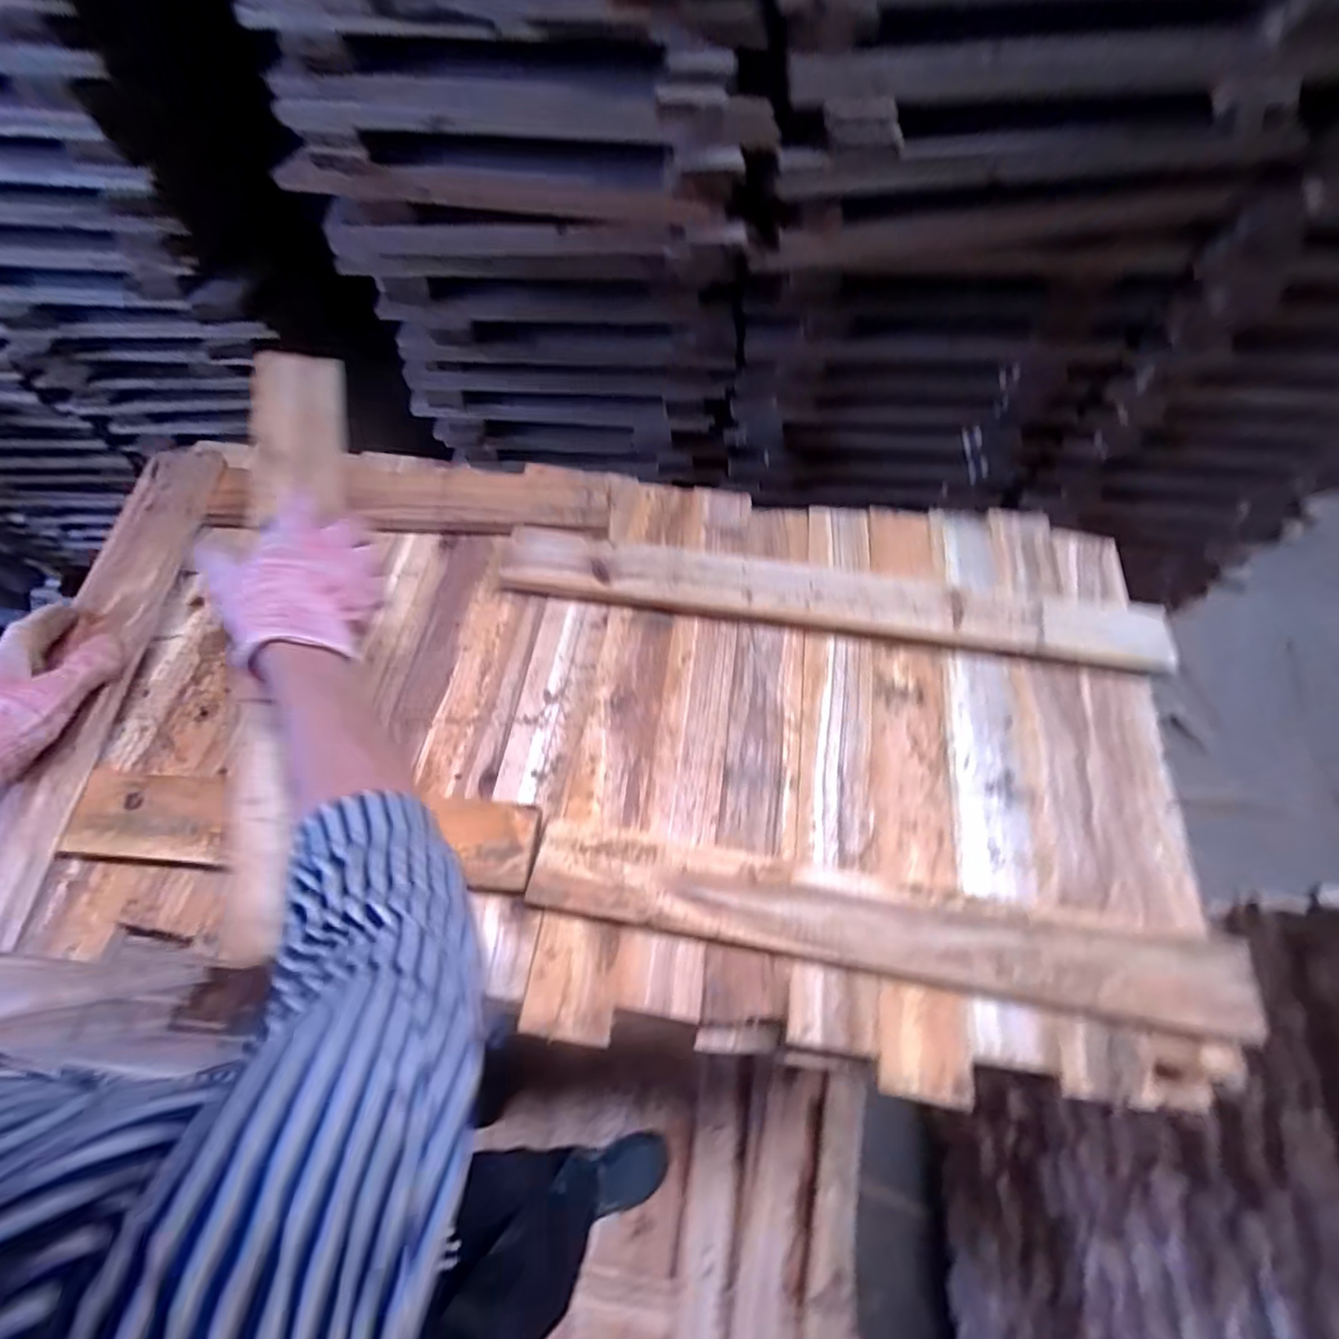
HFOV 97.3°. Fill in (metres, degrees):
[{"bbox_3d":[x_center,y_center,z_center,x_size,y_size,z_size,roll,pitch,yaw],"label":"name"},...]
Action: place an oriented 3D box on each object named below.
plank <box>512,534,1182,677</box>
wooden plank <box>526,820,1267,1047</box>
[{"bbox_3d":[0.143,-0.067,0.548,0.597,0.023,0.063,8,65,4],"label":"plank"},{"bbox_3d":[0.150,0.185,0.427,0.498,0.024,0.064,9,65,4],"label":"wooden plank"}]

